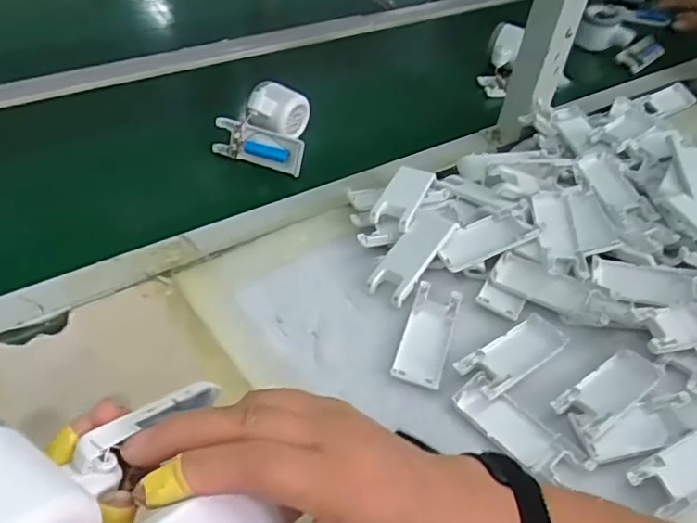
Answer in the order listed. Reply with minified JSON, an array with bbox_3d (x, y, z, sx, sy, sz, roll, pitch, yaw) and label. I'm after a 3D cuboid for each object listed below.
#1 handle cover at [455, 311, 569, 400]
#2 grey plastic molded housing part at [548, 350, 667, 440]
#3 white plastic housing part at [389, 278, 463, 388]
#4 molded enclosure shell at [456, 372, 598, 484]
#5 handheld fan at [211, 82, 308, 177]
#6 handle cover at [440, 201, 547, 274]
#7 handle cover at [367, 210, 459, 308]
[{"bbox_3d":[0.138,0.076,0.494,0.104,0.011,0.041,-28,54,-29],"label":"handle cover"},{"bbox_3d":[0.208,0.102,0.471,0.101,0.016,0.038,-26,54,-28],"label":"grey plastic molded housing part"},{"bbox_3d":[0.068,0.062,0.505,0.039,0.010,0.103,16,46,9],"label":"white plastic housing part"},{"bbox_3d":[0.130,0.129,0.452,0.040,0.012,0.103,-30,56,-31],"label":"molded enclosure shell"},{"bbox_3d":[-0.096,-0.152,0.657,0.098,0.066,0.074,6,45,0],"label":"handheld fan"},{"bbox_3d":[0.133,-0.024,0.564,0.102,0.017,0.040,-24,52,-10],"label":"handle cover"},{"bbox_3d":[0.063,-0.010,0.550,0.042,0.018,0.111,29,65,21],"label":"handle cover"}]

